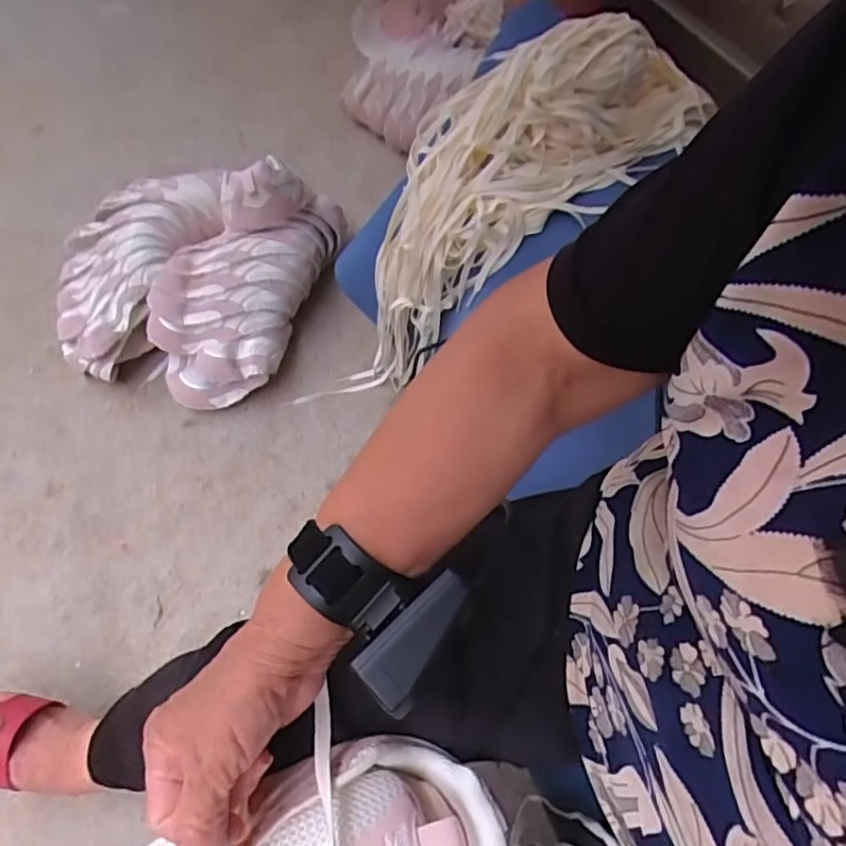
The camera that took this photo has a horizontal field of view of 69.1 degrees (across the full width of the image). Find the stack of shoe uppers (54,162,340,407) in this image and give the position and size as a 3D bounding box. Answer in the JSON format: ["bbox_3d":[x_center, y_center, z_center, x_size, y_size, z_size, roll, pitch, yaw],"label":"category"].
[{"bbox_3d":[-0.362,-0.237,0.937,0.364,0.177,0.374,14,62,10],"label":"stack of shoe uppers"}]

